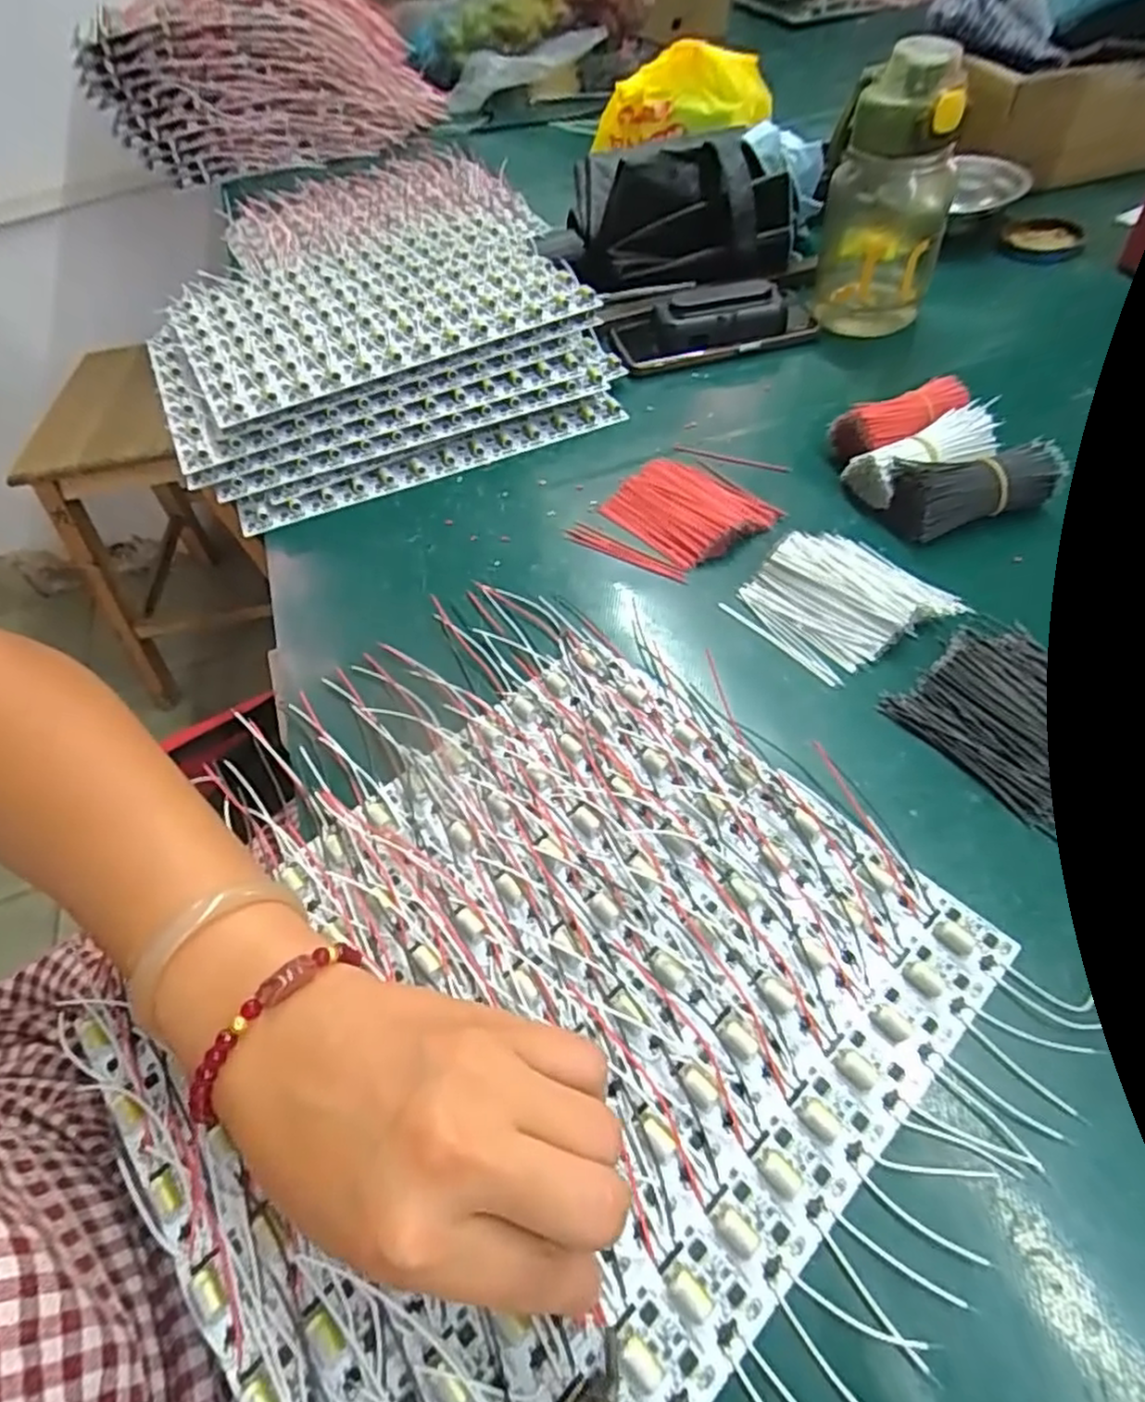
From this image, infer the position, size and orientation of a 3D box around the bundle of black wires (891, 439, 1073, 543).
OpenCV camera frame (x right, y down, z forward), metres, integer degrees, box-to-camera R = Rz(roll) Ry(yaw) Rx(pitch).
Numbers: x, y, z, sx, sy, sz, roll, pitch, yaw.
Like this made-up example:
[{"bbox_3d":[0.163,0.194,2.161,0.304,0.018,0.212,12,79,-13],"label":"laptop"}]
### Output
[{"bbox_3d":[0.241,-0.130,0.418,0.092,0.035,0.041,-15,54,-5],"label":"bundle of black wires"}]

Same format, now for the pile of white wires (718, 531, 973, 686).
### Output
[{"bbox_3d":[0.149,-0.059,0.387,0.096,0.015,0.087,-32,57,-17],"label":"pile of white wires"}]

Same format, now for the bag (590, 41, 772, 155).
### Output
[{"bbox_3d":[0.111,-0.636,0.737,0.192,0.079,0.065,20,62,19],"label":"bag"}]

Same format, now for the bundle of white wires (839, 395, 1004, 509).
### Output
[{"bbox_3d":[0.224,-0.156,0.437,0.093,0.023,0.040,-26,54,2],"label":"bundle of white wires"}]

